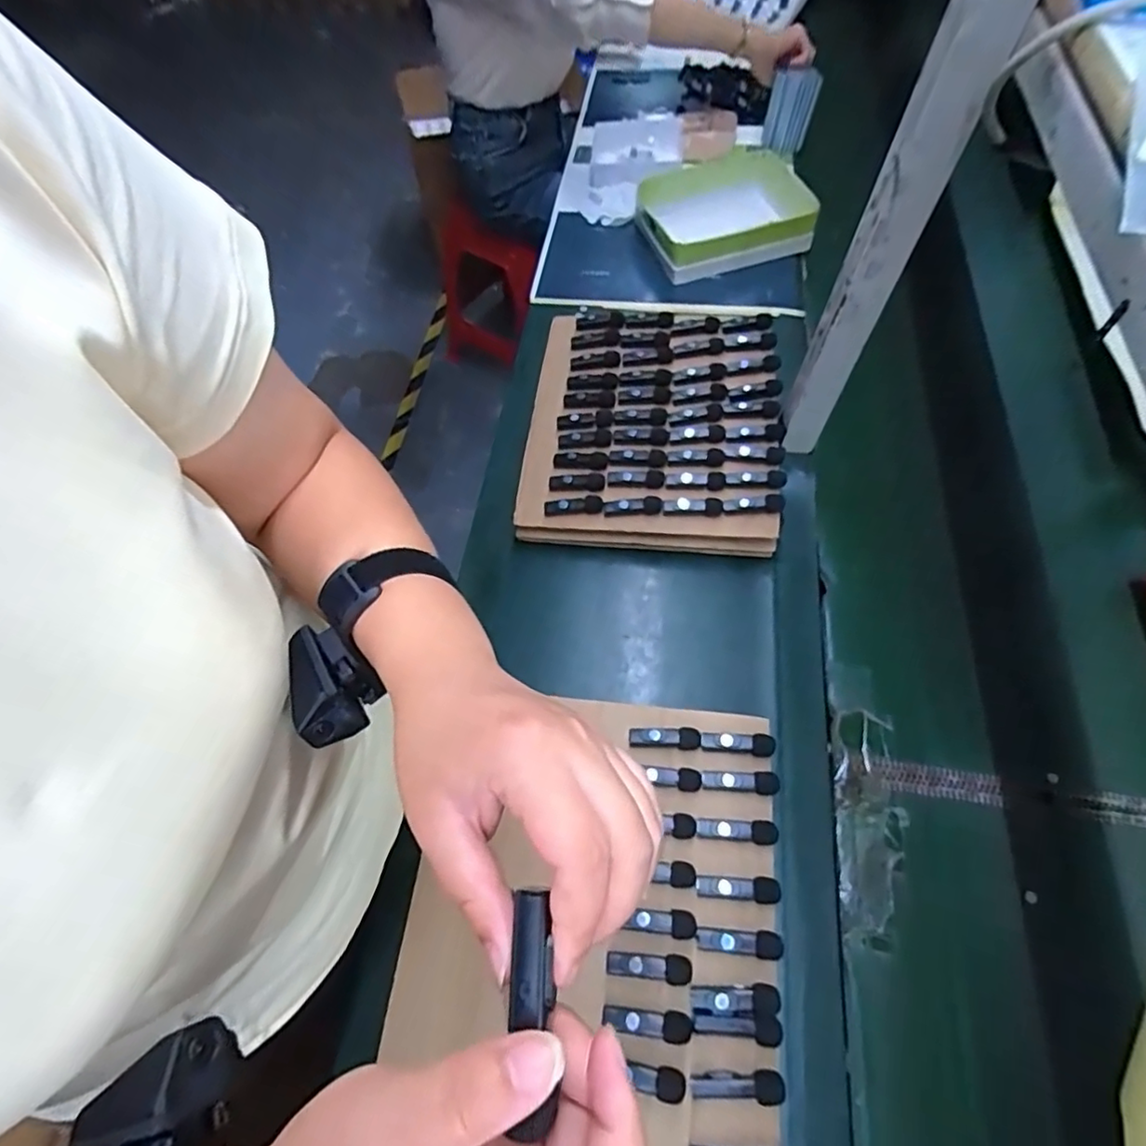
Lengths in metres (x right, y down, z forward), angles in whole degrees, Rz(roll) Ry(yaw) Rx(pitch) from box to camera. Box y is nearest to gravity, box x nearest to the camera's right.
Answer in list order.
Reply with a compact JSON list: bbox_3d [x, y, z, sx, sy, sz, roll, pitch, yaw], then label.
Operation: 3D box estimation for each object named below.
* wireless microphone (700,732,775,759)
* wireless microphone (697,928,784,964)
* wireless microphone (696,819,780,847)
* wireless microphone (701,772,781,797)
[{"bbox_3d":[0.148,0.154,0.542,0.064,0.014,0.019,4,63,3],"label":"wireless microphone"},{"bbox_3d":[0.130,0.286,0.467,0.065,0.011,0.020,7,63,5],"label":"wireless microphone"},{"bbox_3d":[0.138,0.217,0.507,0.065,0.013,0.018,6,63,4],"label":"wireless microphone"},{"bbox_3d":[0.146,0.183,0.525,0.064,0.014,0.018,3,63,3],"label":"wireless microphone"}]

